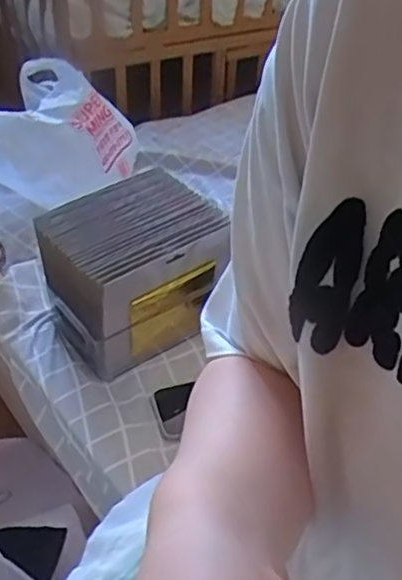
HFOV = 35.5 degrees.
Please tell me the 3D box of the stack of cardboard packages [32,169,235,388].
[{"bbox_3d":[-0.087,-0.027,0.796,0.202,0.154,0.156,-26,45,-29],"label":"stack of cardboard packages"}]

